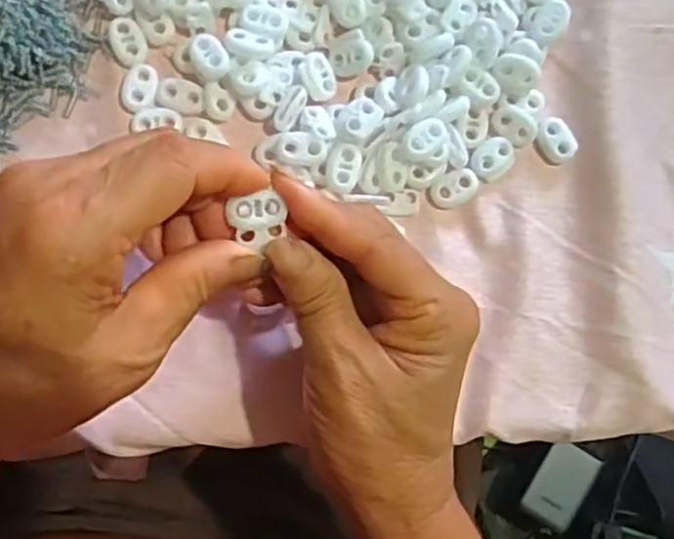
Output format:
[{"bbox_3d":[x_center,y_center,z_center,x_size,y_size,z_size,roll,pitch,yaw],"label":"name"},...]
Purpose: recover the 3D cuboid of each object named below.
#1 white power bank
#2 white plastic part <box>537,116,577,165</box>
[{"bbox_3d":[0.199,0.190,0.635,0.046,0.014,0.073,29,81,-2],"label":"white power bank"},{"bbox_3d":[0.104,-0.062,0.341,0.016,0.004,0.022,-35,87,-9],"label":"white plastic part"}]

